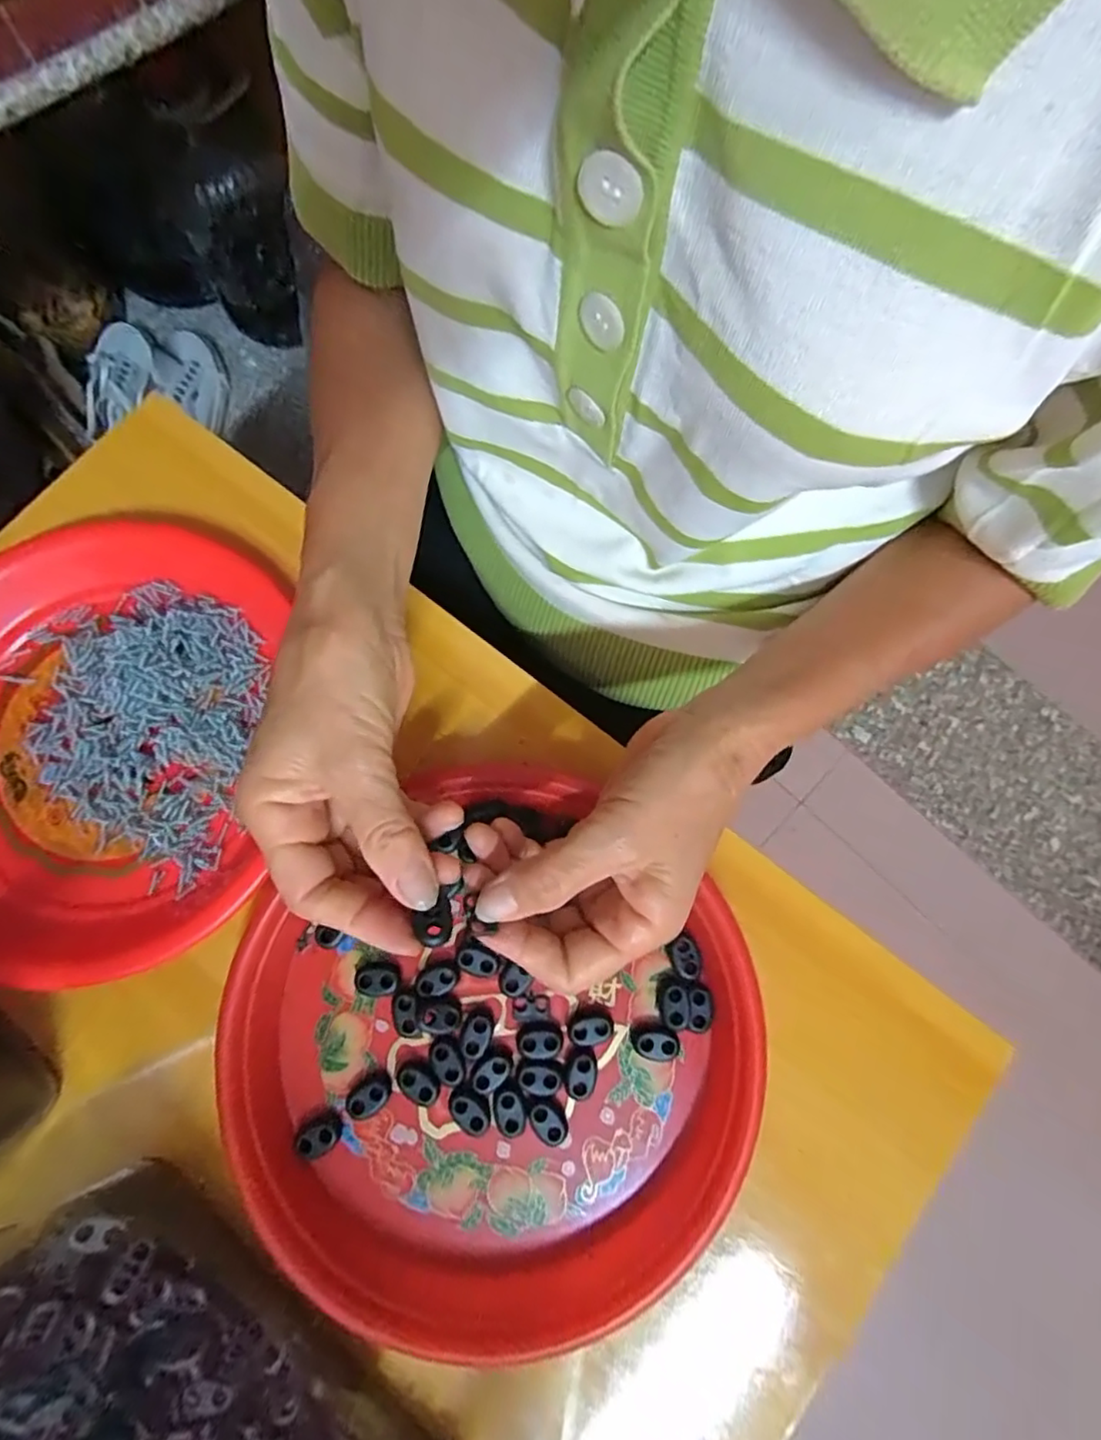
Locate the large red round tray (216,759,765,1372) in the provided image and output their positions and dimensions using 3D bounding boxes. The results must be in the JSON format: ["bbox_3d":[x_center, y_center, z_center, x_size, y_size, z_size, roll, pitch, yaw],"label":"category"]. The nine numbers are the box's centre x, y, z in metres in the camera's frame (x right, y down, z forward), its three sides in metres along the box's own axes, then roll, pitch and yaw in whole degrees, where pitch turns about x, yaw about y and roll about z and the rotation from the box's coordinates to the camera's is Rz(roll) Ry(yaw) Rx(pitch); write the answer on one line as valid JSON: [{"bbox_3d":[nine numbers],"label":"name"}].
[{"bbox_3d":[-0.026,0.151,0.285,0.228,0.029,0.227,0,78,1],"label":"large red round tray"}]

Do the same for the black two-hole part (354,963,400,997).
[{"bbox_3d":[-0.085,0.127,0.299,0.022,0.007,0.015,-4,78,0],"label":"black two-hole part"}]

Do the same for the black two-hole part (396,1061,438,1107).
[{"bbox_3d":[-0.063,0.172,0.290,0.021,0.005,0.016,36,81,8],"label":"black two-hole part"}]

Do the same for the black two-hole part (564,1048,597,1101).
[{"bbox_3d":[0.014,0.168,0.290,0.014,0.007,0.023,7,78,2],"label":"black two-hole part"}]

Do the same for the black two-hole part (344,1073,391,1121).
[{"bbox_3d":[-0.086,0.179,0.289,0.024,0.006,0.015,-33,80,-6],"label":"black two-hole part"}]

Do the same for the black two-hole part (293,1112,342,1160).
[{"bbox_3d":[-0.108,0.194,0.285,0.021,0.007,0.015,-32,80,-6],"label":"black two-hole part"}]

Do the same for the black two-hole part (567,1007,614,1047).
[{"bbox_3d":[0.019,0.148,0.295,0.022,0.005,0.015,-5,78,0],"label":"black two-hole part"}]

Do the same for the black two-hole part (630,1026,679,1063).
[{"bbox_3d":[0.050,0.155,0.293,0.021,0.008,0.015,12,79,3],"label":"black two-hole part"}]

